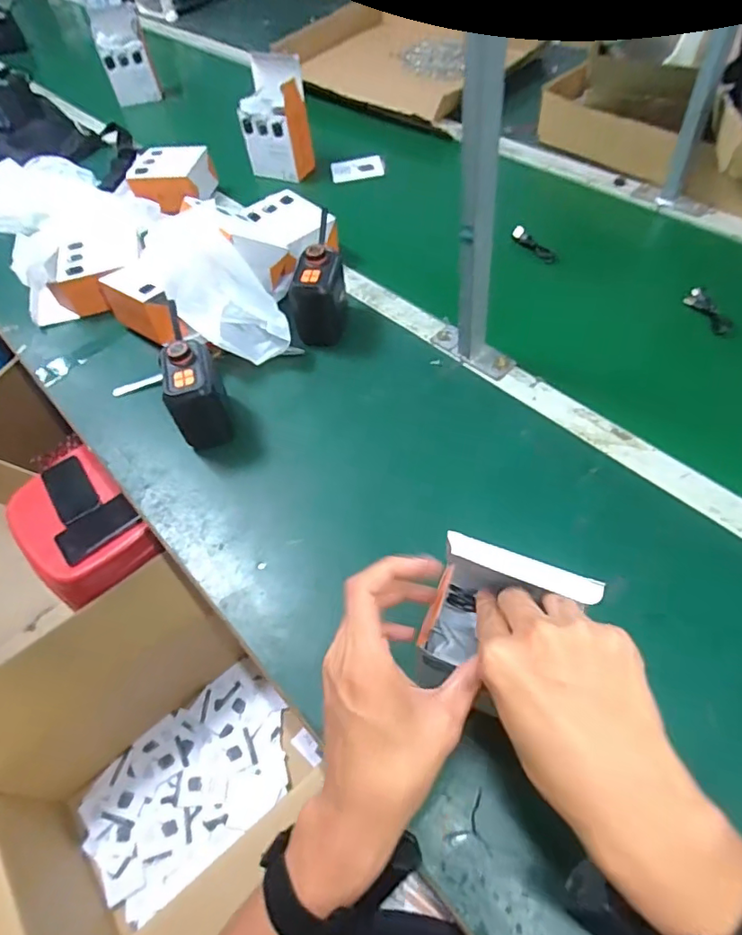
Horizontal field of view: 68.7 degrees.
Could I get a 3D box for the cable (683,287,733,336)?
[{"bbox_3d":[0.427,-0.199,0.690,0.019,0.023,0.084,-13,55,-4],"label":"cable"}]

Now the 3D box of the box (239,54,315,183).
[{"bbox_3d":[-0.158,-0.582,0.934,0.105,0.164,0.086,13,57,16],"label":"box"}]

